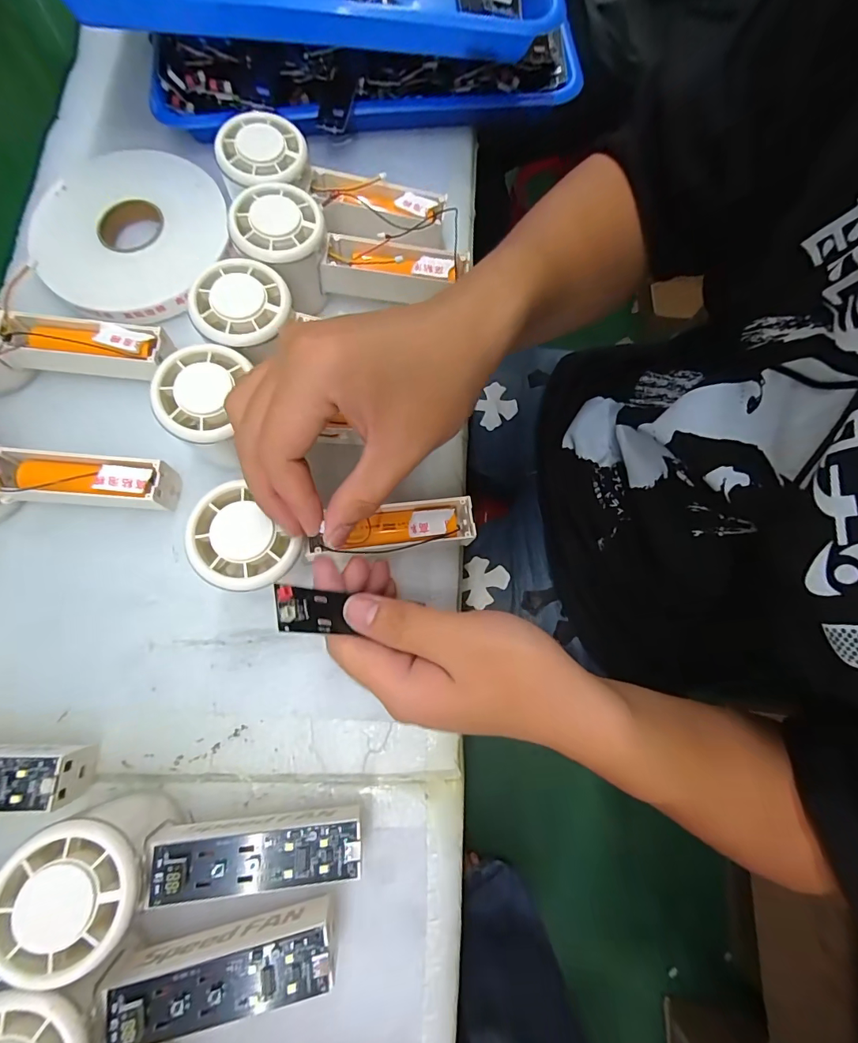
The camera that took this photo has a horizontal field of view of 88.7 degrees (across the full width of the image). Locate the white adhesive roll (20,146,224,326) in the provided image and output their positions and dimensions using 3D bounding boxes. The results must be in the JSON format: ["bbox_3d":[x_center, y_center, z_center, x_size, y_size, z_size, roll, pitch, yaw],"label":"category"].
[{"bbox_3d":[-0.221,-0.215,0.324,0.138,0.015,0.138,32,77,7],"label":"white adhesive roll"}]

